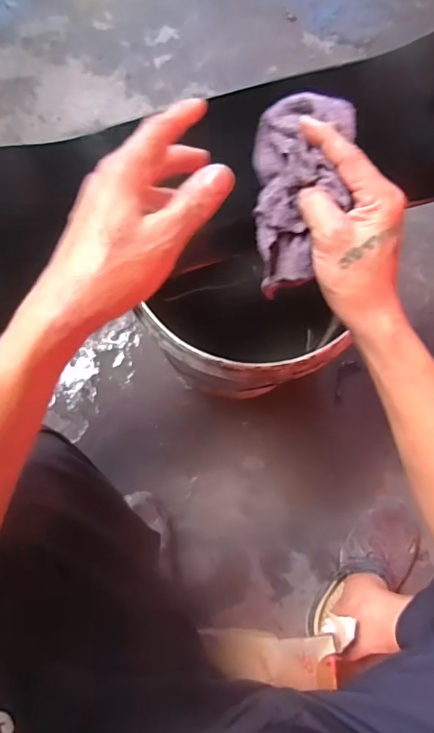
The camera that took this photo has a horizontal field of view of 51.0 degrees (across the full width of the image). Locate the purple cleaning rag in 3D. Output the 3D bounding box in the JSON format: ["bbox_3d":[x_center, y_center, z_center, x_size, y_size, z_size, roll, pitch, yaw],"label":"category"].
[{"bbox_3d":[0.069,-0.143,0.382,0.066,0.088,0.135,0,81,-5],"label":"purple cleaning rag"}]

